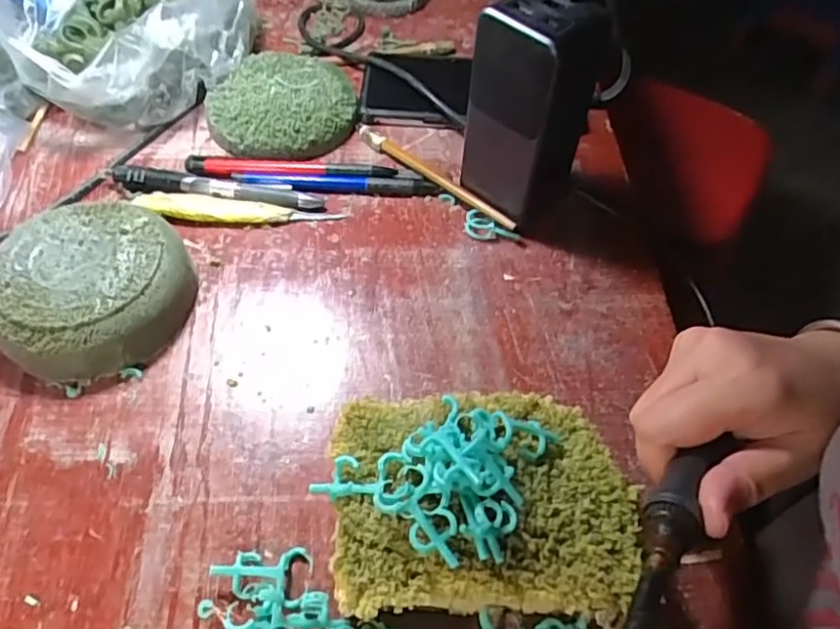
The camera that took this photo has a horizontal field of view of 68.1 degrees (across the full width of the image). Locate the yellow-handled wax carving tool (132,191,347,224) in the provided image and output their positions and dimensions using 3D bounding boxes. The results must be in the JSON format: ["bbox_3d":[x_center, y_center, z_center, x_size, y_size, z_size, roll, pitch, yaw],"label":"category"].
[{"bbox_3d":[-0.118,-0.067,0.401,0.130,0.009,0.018,3,55,-1],"label":"yellow-handled wax carving tool"}]

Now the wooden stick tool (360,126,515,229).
[{"bbox_3d":[0.009,-0.095,0.421,0.141,0.017,0.010,39,62,22],"label":"wooden stick tool"}]

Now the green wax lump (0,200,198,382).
[{"bbox_3d":[-0.181,-0.014,0.345,0.094,0.037,0.096,1,55,-2],"label":"green wax lump"}]

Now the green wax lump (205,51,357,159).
[{"bbox_3d":[-0.100,-0.154,0.452,0.102,0.021,0.100,4,55,0],"label":"green wax lump"}]

